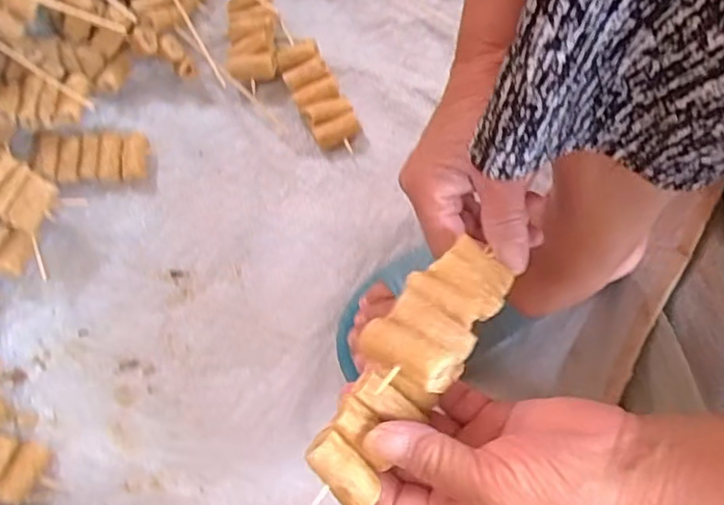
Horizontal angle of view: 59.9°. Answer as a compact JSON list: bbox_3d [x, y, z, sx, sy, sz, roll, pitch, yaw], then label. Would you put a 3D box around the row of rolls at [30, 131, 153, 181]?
[{"bbox_3d":[-0.211,-0.074,0.492,0.086,0.017,0.040,-5,66,-2],"label":"row of rolls"}]

